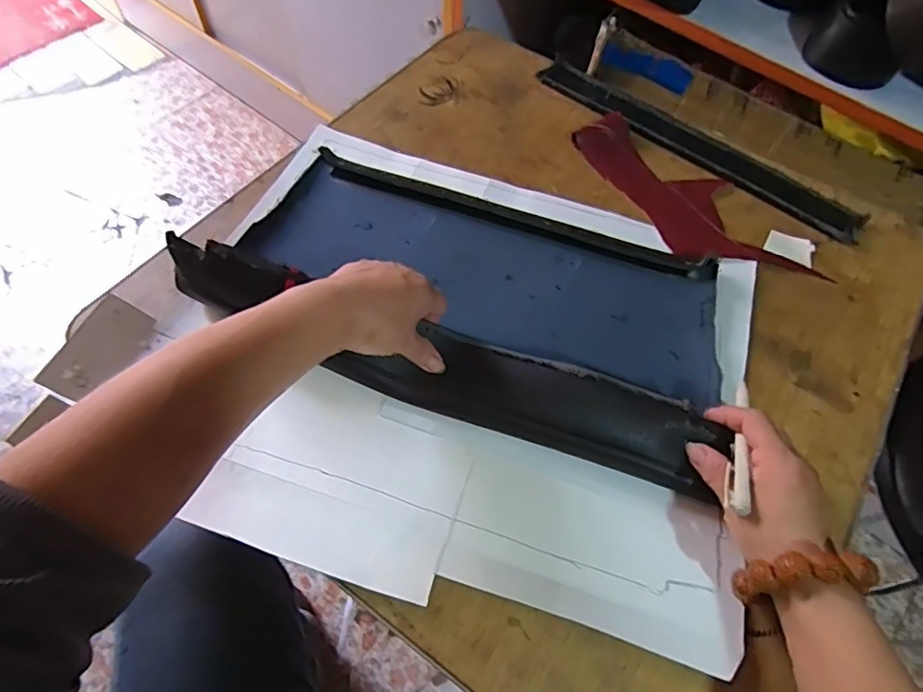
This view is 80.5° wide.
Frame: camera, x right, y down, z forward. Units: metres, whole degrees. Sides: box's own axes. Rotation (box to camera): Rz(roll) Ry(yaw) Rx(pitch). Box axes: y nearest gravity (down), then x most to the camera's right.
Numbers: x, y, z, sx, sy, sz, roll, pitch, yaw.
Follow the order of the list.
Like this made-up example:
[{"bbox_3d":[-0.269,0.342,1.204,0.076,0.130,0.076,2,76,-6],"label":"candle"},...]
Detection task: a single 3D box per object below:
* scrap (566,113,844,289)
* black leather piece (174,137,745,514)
[{"bbox_3d":[0.228,-0.150,0.557,0.114,0.012,0.251,-23,66,-17],"label":"scrap"},{"bbox_3d":[0.004,-0.057,0.469,0.429,0.043,0.226,19,62,7],"label":"black leather piece"}]

